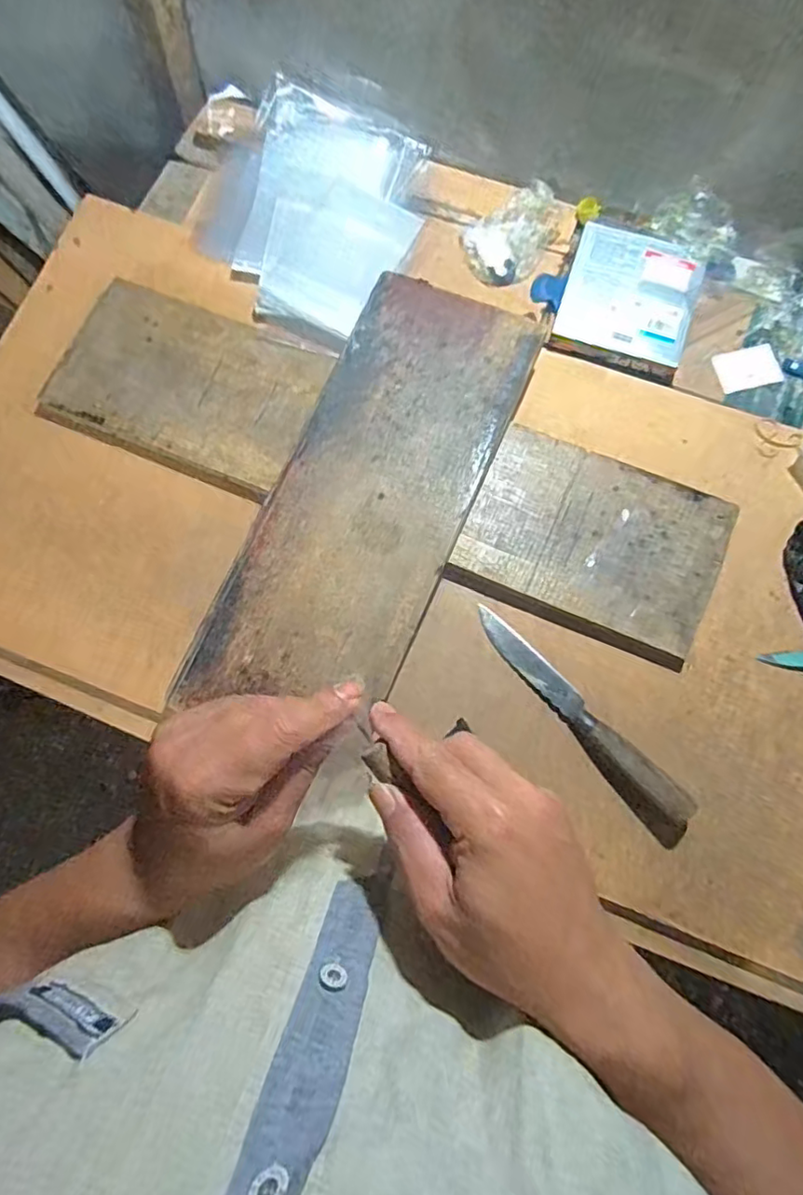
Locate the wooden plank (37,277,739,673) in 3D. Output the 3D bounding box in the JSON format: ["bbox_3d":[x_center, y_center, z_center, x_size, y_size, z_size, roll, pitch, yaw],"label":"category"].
[{"bbox_3d":[-0.021,-0.138,0.591,0.685,0.023,0.170,22,80,5],"label":"wooden plank"}]

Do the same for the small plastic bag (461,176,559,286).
[{"bbox_3d":[0.132,-0.410,0.660,0.121,0.021,0.088,-36,79,-3],"label":"small plastic bag"}]

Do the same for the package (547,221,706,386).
[{"bbox_3d":[0.244,-0.319,0.631,0.134,0.032,0.145,17,81,7],"label":"package"}]

